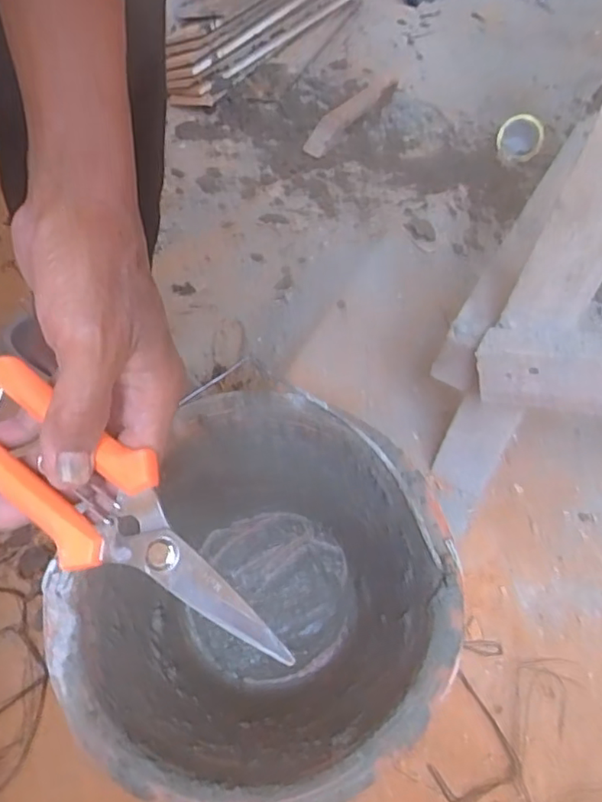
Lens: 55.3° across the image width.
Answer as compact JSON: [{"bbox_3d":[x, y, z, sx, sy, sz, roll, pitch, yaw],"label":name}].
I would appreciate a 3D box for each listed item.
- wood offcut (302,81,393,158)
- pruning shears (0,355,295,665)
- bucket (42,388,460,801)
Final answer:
[{"bbox_3d":[0.093,-0.525,1.040,0.059,0.038,0.300,25,55,13],"label":"wood offcut"},{"bbox_3d":[-0.081,0.049,0.249,0.183,0.015,0.052,38,82,16],"label":"pruning shears"},{"bbox_3d":[-0.033,0.161,0.417,0.233,0.209,0.239,34,58,19],"label":"bucket"}]

